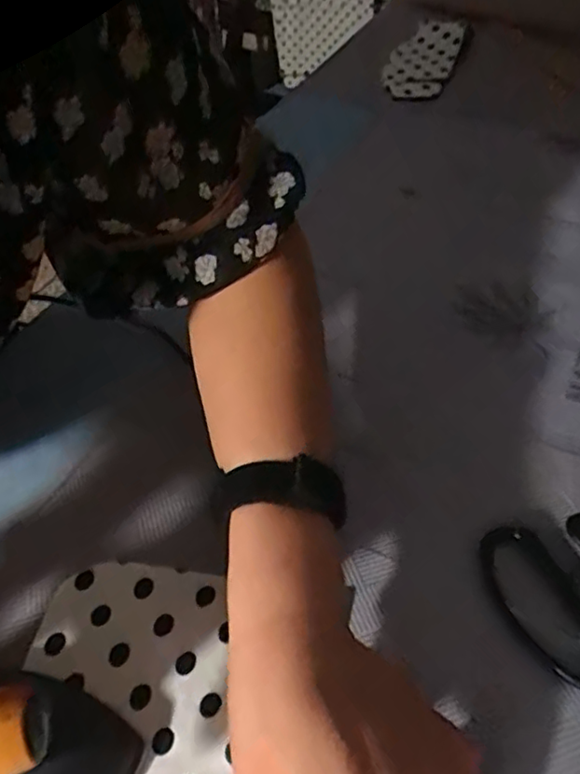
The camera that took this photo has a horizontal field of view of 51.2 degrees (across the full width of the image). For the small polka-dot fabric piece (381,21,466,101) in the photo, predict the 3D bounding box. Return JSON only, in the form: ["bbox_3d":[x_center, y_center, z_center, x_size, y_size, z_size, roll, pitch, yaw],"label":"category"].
[{"bbox_3d":[0.188,-0.466,0.860,0.094,0.031,0.212,14,51,15],"label":"small polka-dot fabric piece"}]

